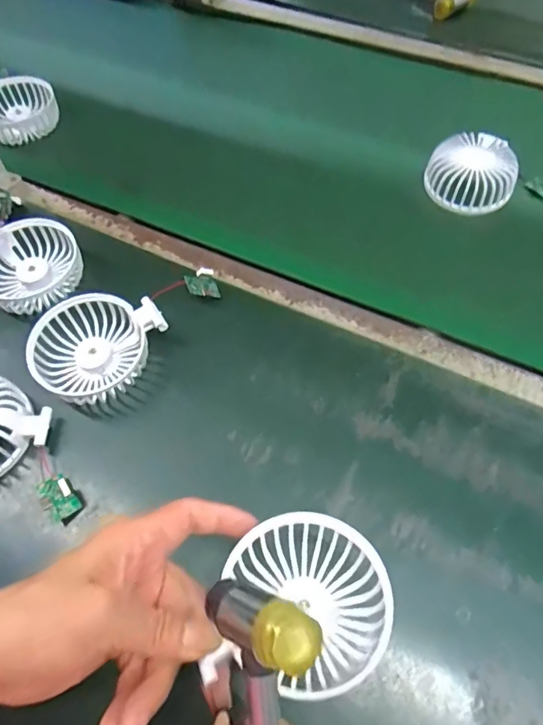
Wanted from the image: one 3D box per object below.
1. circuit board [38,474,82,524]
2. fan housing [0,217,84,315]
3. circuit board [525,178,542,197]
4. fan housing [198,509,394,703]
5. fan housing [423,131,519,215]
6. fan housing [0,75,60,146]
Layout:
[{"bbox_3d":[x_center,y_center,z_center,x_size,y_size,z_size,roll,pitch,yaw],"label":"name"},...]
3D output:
[{"bbox_3d":[-0.151,0.096,0.359,0.024,0.006,0.029,-28,89,3],"label":"circuit board"},{"bbox_3d":[-0.218,-0.088,0.461,0.087,0.039,0.084,-1,60,1],"label":"fan housing"},{"bbox_3d":[0.281,-0.180,0.528,0.032,0.004,0.015,39,68,21],"label":"circuit board"},{"bbox_3d":[0.020,0.130,0.277,0.090,0.029,0.094,17,61,11],"label":"fan housing"},{"bbox_3d":[0.204,-0.194,0.517,0.085,0.038,0.080,19,62,12],"label":"fan housing"},{"bbox_3d":[-0.294,-0.290,0.592,0.089,0.043,0.076,-23,62,-12],"label":"fan housing"}]

